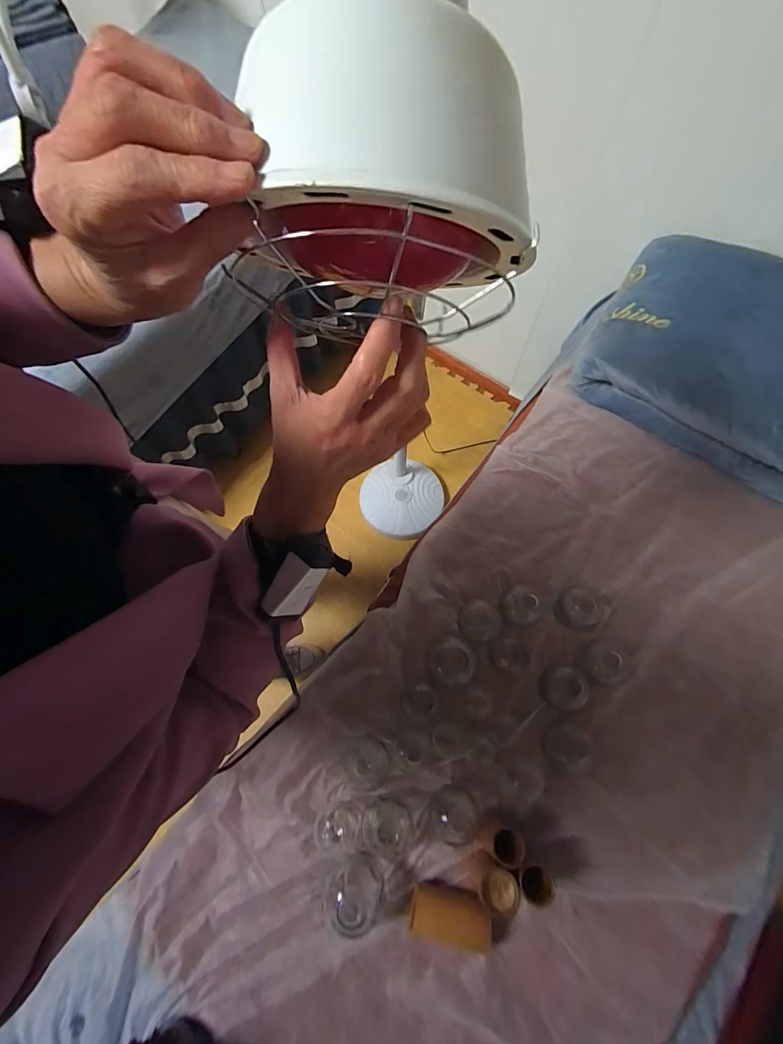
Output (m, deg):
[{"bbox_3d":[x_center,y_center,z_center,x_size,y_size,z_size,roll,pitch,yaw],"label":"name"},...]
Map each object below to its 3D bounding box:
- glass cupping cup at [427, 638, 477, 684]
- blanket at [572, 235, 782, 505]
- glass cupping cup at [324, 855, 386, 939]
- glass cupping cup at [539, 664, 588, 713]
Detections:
[{"bbox_3d":[0.093,0.213,0.635,0.071,0.062,0.069,0,68,0],"label":"glass cupping cup"},{"bbox_3d":[0.675,-0.308,0.786,0.548,0.153,0.399,34,73,14],"label":"blanket"},{"bbox_3d":[-0.048,0.494,0.551,0.078,0.069,0.073,0,68,0],"label":"glass cupping cup"},{"bbox_3d":[0.267,0.256,0.635,0.062,0.054,0.062,-6,68,-2],"label":"glass cupping cup"}]

